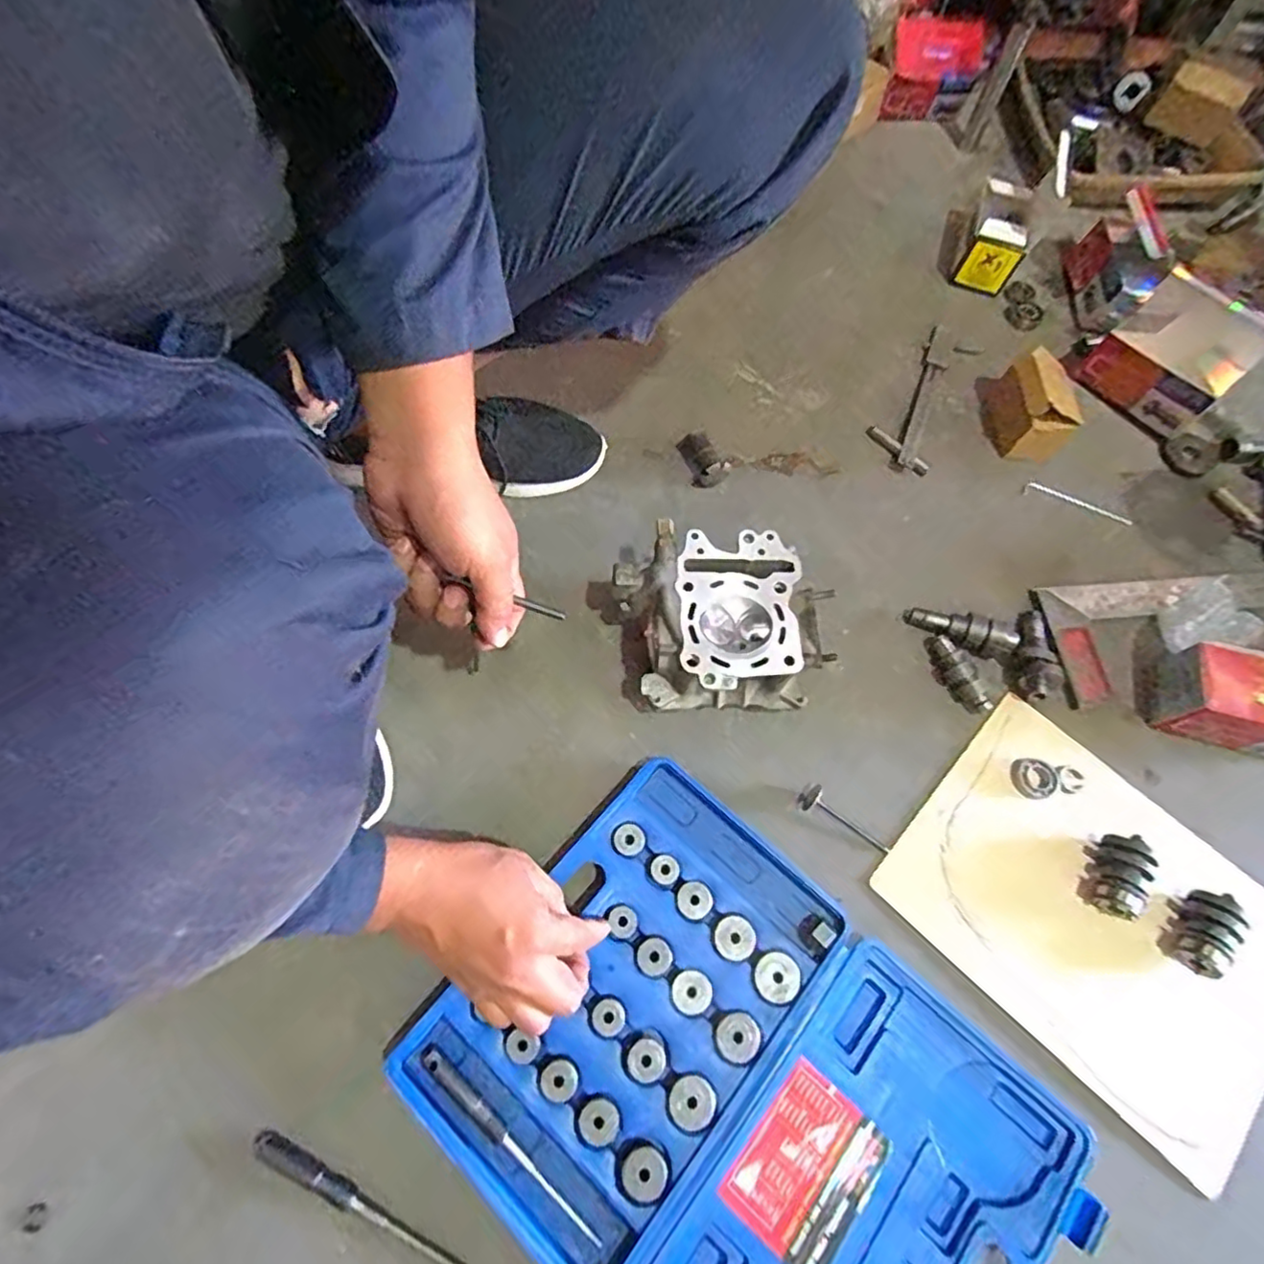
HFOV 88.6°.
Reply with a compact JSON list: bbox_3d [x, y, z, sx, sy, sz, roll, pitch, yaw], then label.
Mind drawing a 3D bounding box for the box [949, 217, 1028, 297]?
[{"bbox_3d":[0.430,-0.446,0.776,0.062,0.073,0.040,31,68,12],"label":"box"}]

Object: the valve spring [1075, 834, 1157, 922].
[{"bbox_3d":[0.384,0.191,0.510,0.035,0.032,0.058,28,67,11],"label":"valve spring"}]

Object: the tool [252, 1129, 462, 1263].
[{"bbox_3d":[-0.176,0.367,0.414,0.156,0.008,0.015,26,67,9],"label":"tool"}]

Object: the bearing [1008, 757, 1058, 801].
[{"bbox_3d":[0.343,0.125,0.552,0.038,0.007,0.035,1,65,-2],"label":"bearing"}]

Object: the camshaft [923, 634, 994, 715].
[{"bbox_3d":[0.292,0.036,0.579,0.028,0.020,0.078,-23,68,-12],"label":"camshaft"}]

